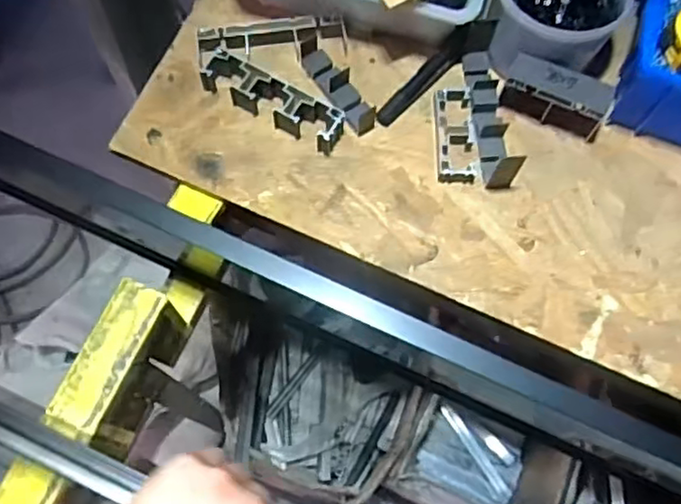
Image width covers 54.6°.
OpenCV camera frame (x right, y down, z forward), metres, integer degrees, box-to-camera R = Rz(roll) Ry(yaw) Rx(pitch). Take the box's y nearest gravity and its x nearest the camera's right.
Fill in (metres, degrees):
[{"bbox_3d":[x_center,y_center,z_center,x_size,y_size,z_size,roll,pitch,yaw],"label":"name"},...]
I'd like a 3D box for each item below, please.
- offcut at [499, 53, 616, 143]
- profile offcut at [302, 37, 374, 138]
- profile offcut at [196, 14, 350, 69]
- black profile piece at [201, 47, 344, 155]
[{"bbox_3d":[0.197,-0.142,0.596,0.099,0.047,0.036,24,72,6],"label":"offcut"},{"bbox_3d":[-0.002,-0.157,0.610,0.029,0.023,0.110,-30,75,-11],"label":"profile offcut"},{"bbox_3d":[-0.065,-0.201,0.629,0.140,0.021,0.039,-7,71,-4],"label":"profile offcut"},{"bbox_3d":[-0.062,-0.138,0.600,0.137,0.031,0.034,29,73,8],"label":"black profile piece"}]

